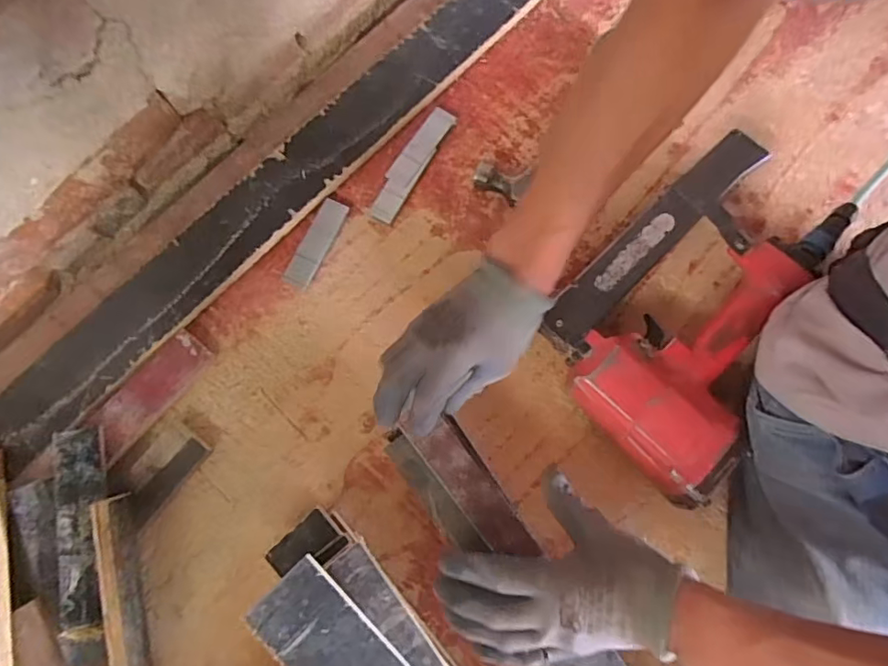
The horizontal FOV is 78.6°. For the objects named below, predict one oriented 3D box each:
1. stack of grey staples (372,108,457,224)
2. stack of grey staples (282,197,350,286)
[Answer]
[{"bbox_3d":[-0.034,-0.183,0.583,0.030,0.010,0.145,29,78,5],"label":"stack of grey staples"},{"bbox_3d":[-0.132,-0.095,0.565,0.029,0.004,0.098,25,78,4],"label":"stack of grey staples"}]

